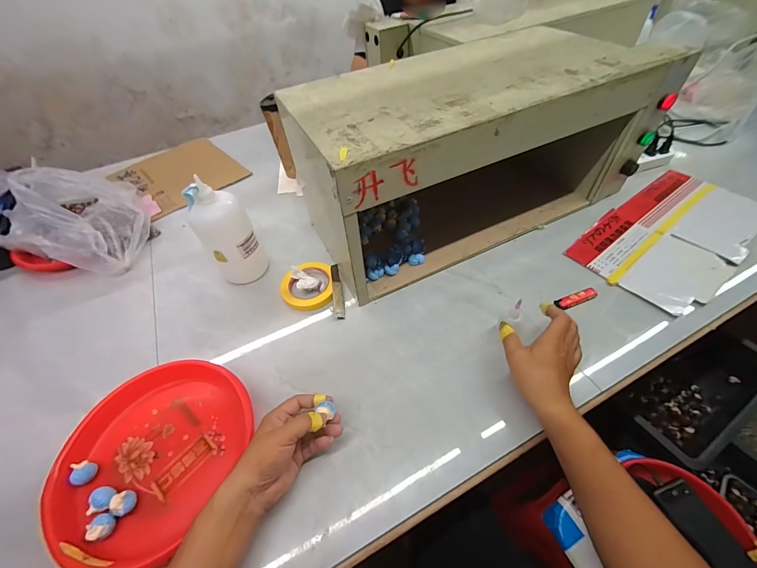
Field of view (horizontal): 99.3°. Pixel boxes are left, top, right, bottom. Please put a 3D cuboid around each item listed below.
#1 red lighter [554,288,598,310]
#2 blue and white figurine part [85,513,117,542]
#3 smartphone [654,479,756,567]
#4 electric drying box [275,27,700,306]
[{"bbox_3d":[0.352,0.025,0.569,0.078,0.008,0.022,-18,51,-9],"label":"red lighter"},{"bbox_3d":[-0.339,0.297,0.393,0.025,0.017,0.027,-3,51,3],"label":"blue and white figurine part"},{"bbox_3d":[0.574,0.436,0.560,0.064,0.017,0.154,-26,58,-7],"label":"smartphone"},{"bbox_3d":[0.176,-0.261,0.642,0.625,0.281,0.284,-23,52,-13],"label":"electric drying box"}]

